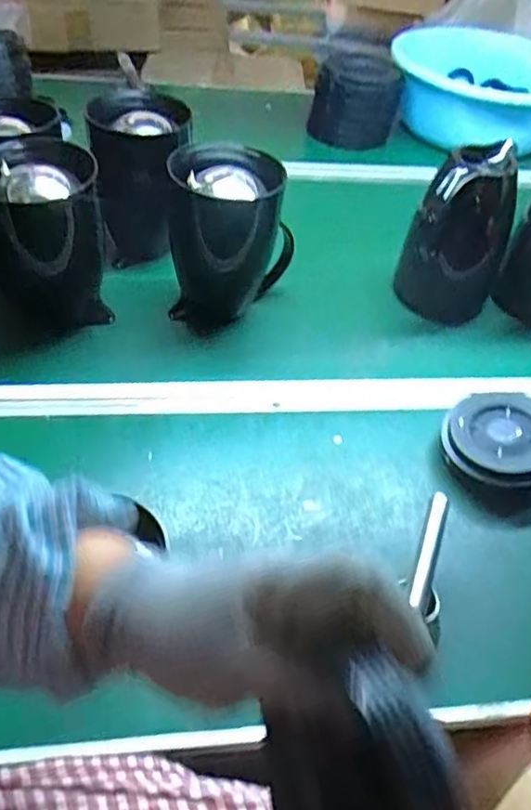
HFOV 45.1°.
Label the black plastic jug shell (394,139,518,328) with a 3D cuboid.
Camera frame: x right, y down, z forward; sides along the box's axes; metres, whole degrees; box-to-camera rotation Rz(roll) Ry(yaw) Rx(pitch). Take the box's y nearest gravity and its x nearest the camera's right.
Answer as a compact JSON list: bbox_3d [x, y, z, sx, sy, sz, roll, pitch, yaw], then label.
[{"bbox_3d":[0.247,-0.209,0.825,0.122,0.211,0.116,22,47,13],"label":"black plastic jug shell"}]

